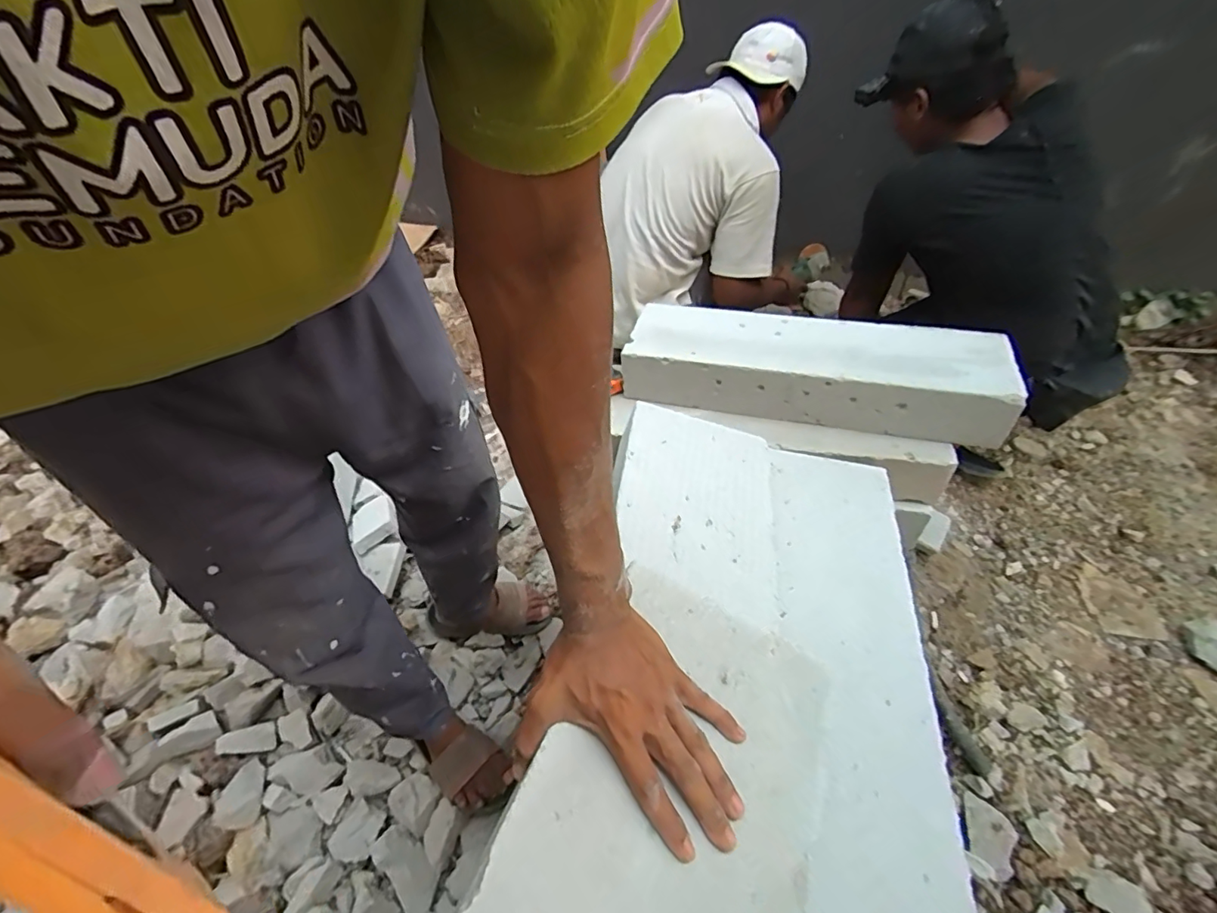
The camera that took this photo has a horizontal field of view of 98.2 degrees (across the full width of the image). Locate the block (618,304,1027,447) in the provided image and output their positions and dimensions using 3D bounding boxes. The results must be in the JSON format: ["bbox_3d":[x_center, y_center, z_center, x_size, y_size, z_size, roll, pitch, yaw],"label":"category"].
[{"bbox_3d":[0.324,-0.143,0.875,0.579,0.103,0.190,6,47,12],"label":"block"}]

